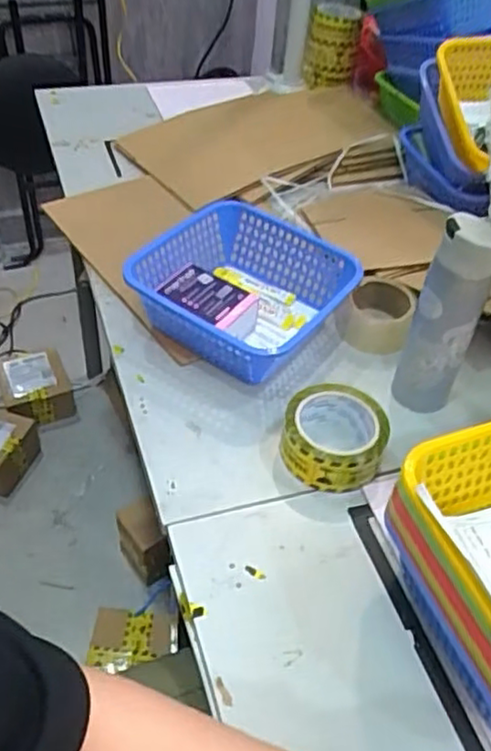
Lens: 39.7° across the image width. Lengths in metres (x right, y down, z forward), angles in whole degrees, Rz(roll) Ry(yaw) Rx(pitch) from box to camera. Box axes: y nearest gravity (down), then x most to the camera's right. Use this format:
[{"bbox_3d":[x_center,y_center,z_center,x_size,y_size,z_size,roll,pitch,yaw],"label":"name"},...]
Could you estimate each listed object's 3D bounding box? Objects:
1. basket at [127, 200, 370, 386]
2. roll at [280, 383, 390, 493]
[{"bbox_3d":[0.000,-0.099,0.819,0.209,0.094,0.218,27,49,21],"label":"basket"},{"bbox_3d":[0.091,0.063,0.701,0.100,0.051,0.102,3,45,-3],"label":"roll"}]

